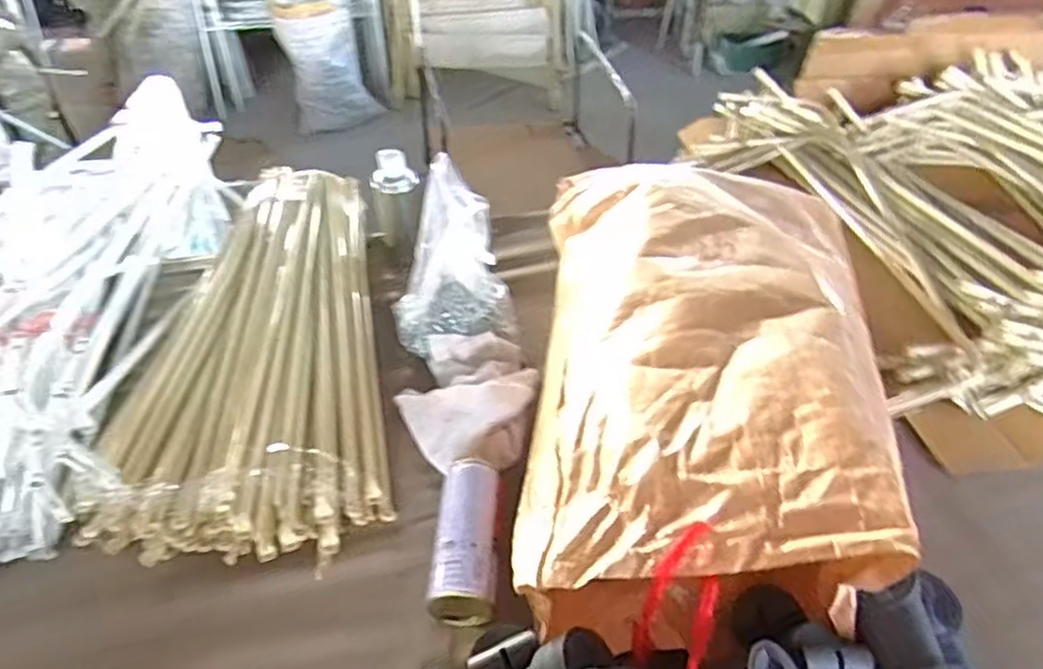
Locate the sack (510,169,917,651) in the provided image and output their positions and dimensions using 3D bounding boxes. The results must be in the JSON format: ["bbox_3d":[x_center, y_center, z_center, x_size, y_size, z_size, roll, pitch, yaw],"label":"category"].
[{"bbox_3d":[0.193,0.018,0.773,0.346,0.238,0.639,4,42,5],"label":"sack"}]

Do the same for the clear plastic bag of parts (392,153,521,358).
[{"bbox_3d":[-0.093,-0.093,0.898,0.163,0.222,0.099,-8,43,-9],"label":"clear plastic bag of parts"}]

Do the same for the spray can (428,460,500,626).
[{"bbox_3d":[-0.056,0.211,0.713,0.068,0.058,0.170,1,42,1],"label":"spray can"}]

